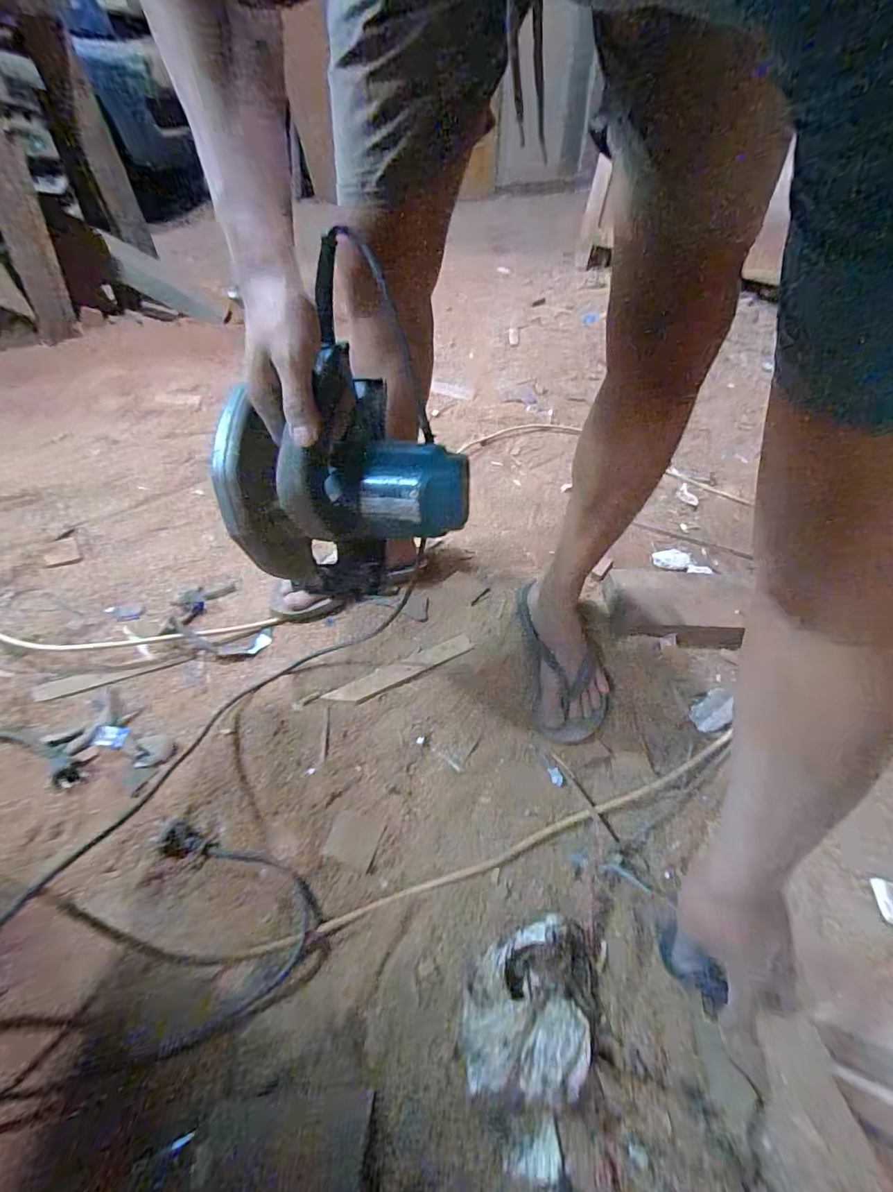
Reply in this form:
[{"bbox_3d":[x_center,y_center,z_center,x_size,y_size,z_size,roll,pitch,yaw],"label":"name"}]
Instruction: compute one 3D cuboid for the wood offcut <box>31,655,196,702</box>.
[{"bbox_3d":[-0.477,0.119,0.691,0.204,0.011,0.033,-8,51,-13],"label":"wood offcut"}]

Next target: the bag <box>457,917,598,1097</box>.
[{"bbox_3d":[0.084,0.397,0.470,0.131,0.061,0.136,6,49,-1],"label":"bag"}]

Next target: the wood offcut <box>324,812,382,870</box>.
[{"bbox_3d":[-0.113,0.292,0.581,0.060,0.005,0.055,17,50,9],"label":"wood offcut"}]

